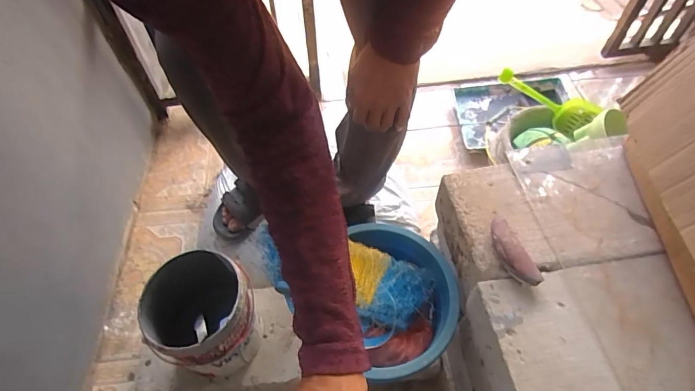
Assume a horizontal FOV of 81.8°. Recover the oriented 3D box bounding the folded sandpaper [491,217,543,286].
[{"bbox_3d":[0.233,0.081,0.577,0.032,0.026,0.106,-16,56,-10],"label":"folded sandpaper"}]

